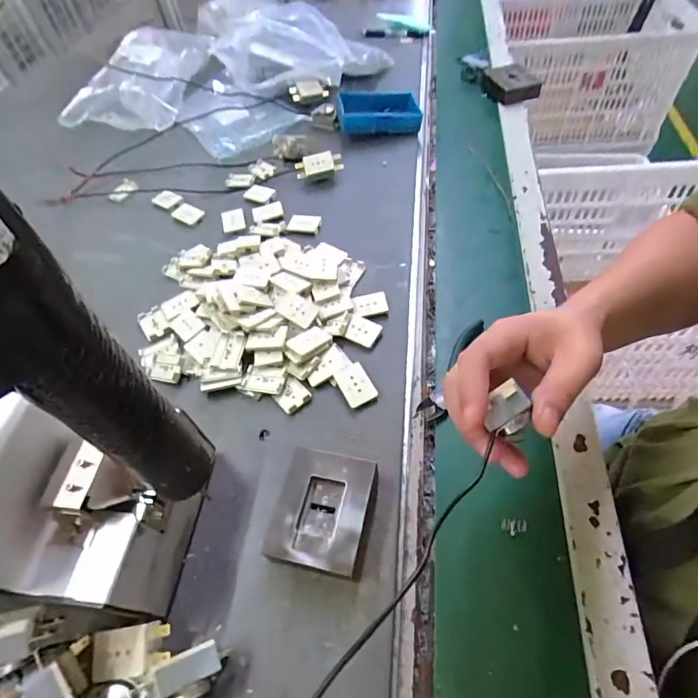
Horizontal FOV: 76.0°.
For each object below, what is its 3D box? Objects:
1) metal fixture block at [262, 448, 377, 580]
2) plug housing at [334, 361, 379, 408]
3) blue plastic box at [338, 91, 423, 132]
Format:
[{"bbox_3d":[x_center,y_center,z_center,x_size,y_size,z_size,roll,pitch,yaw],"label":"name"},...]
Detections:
[{"bbox_3d":[-0.018,0.120,0.329,0.066,0.028,0.080,9,56,11],"label":"metal fixture block"},{"bbox_3d":[0.006,0.032,0.396,0.027,0.006,0.040,-34,67,4],"label":"plug housing"},{"bbox_3d":[0.041,-0.341,0.645,0.115,0.038,0.063,-16,54,-22],"label":"blue plastic box"}]

